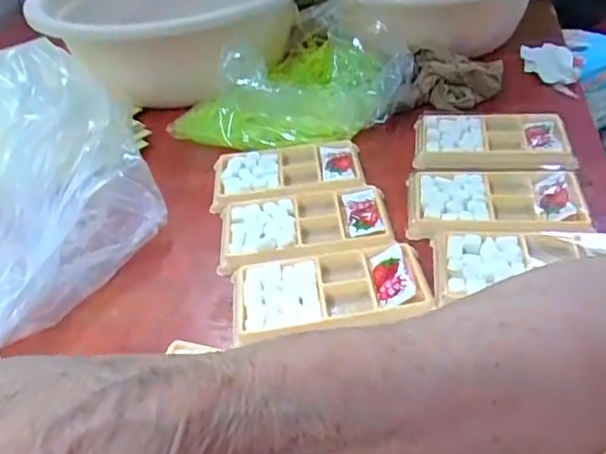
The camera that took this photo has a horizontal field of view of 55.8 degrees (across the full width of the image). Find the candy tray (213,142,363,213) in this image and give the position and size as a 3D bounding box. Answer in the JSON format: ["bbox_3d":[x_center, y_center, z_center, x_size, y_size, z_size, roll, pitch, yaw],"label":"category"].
[{"bbox_3d":[-0.014,-0.049,0.526,0.133,0.019,0.081,-7,39,-1],"label":"candy tray"}]

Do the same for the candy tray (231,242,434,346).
[{"bbox_3d":[0.018,0.042,0.402,0.132,0.021,0.067,-10,39,-3],"label":"candy tray"}]

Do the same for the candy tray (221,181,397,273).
[{"bbox_3d":[0.001,0.000,0.463,0.134,0.017,0.081,-8,39,-1],"label":"candy tray"}]

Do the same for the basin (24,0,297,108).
[{"bbox_3d":[-0.139,-0.234,0.659,0.240,0.119,0.241,18,45,28],"label":"basin"}]

